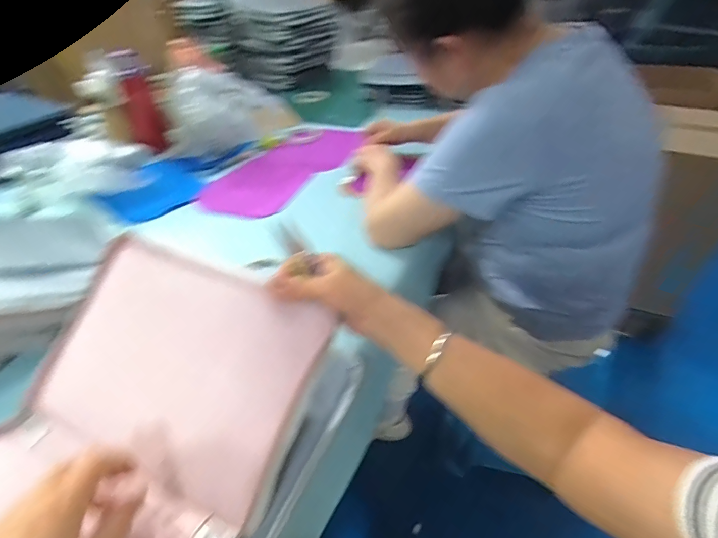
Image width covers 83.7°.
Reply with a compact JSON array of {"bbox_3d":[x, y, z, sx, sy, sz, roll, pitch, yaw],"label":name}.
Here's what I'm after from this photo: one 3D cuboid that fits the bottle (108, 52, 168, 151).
[{"bbox_3d":[-0.523,-0.398,0.971,0.074,0.220,0.056,-26,43,-29],"label":"bottle"}]

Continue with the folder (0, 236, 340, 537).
[{"bbox_3d":[-0.230,0.155,0.311,0.281,0.123,0.389,13,39,19],"label":"folder"}]

